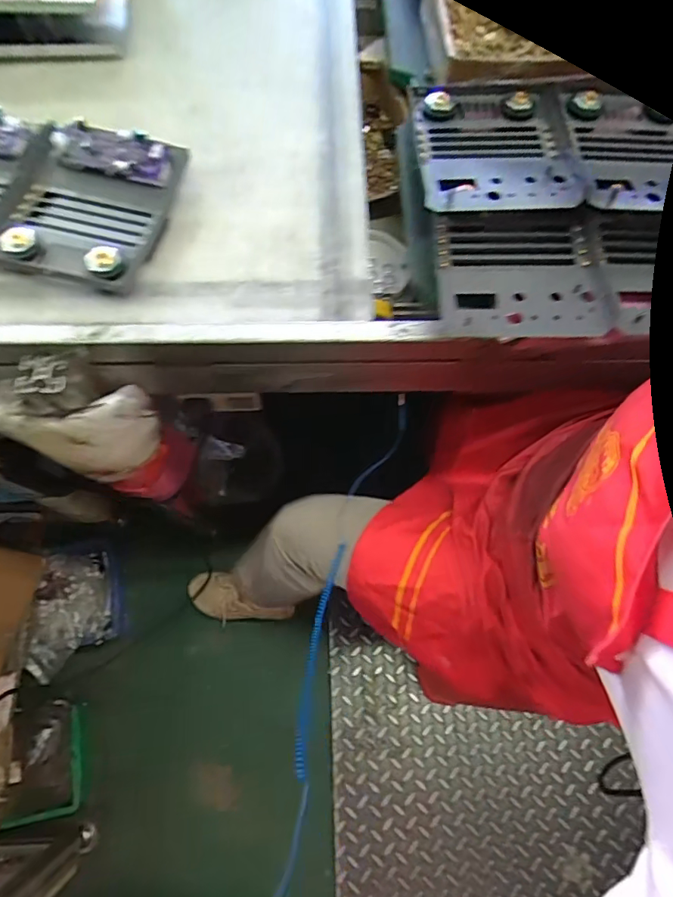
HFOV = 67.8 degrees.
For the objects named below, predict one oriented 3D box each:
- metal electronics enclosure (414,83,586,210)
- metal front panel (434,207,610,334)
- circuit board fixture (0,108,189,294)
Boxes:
[{"bbox_3d":[0.157,-0.303,0.505,0.146,0.027,0.175,-1,69,-2],"label":"metal electronics enclosure"},{"bbox_3d":[0.168,-0.162,0.467,0.142,0.023,0.128,1,69,-1],"label":"metal front panel"},{"bbox_3d":[-0.330,-0.264,0.511,0.310,0.030,0.184,12,69,3],"label":"circuit board fixture"}]

